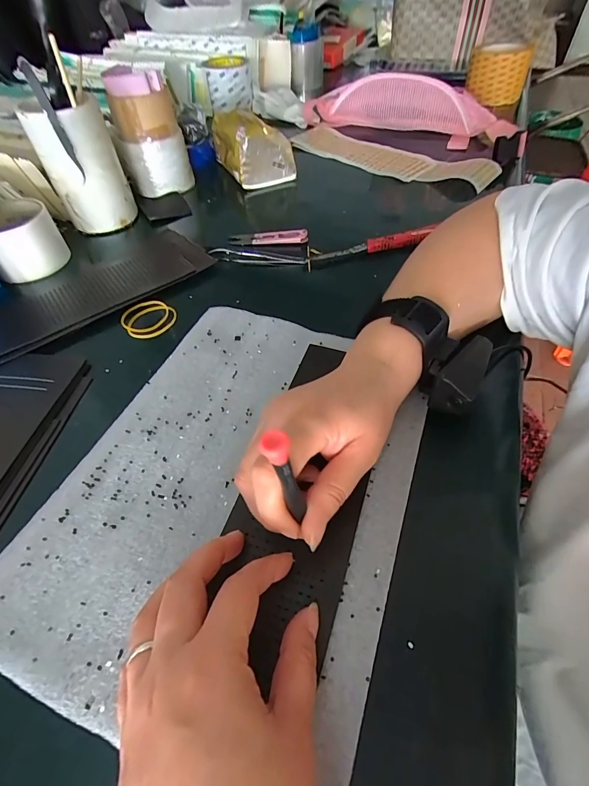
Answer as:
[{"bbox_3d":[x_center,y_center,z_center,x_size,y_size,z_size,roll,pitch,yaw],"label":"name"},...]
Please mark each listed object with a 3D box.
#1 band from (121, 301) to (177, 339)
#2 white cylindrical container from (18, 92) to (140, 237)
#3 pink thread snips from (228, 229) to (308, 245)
[{"bbox_3d":[-0.153,-0.079,0.383,0.054,0.009,0.050,-1,52,2],"label":"band"},{"bbox_3d":[-0.266,-0.282,0.463,0.066,0.140,0.070,-1,52,2],"label":"white cylindrical container"},{"bbox_3d":[-0.034,-0.199,0.462,0.100,0.010,0.018,3,53,6],"label":"pink thread snips"}]

